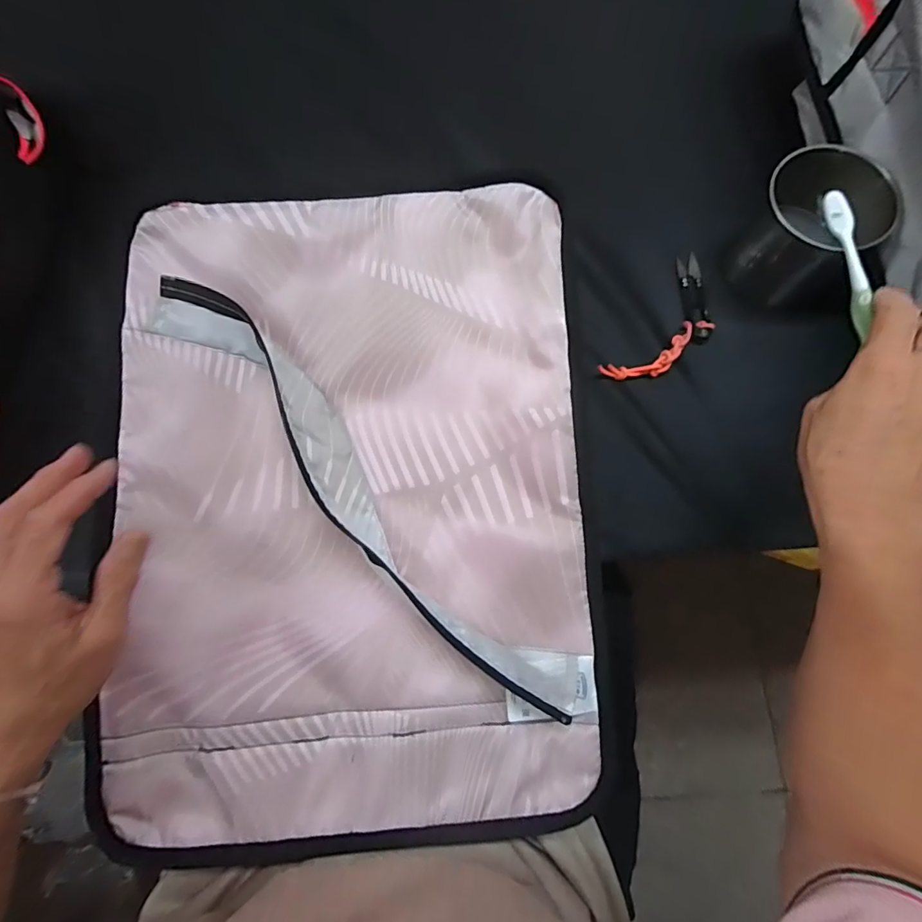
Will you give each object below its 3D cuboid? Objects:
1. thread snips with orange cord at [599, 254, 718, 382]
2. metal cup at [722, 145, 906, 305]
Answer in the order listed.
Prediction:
[{"bbox_3d":[0.202,-0.128,0.460,0.065,0.022,0.162,34,79,9],"label":"thread snips with orange cord"},{"bbox_3d":[0.308,-0.207,0.438,0.078,0.104,0.094,-43,79,-9],"label":"metal cup"}]

